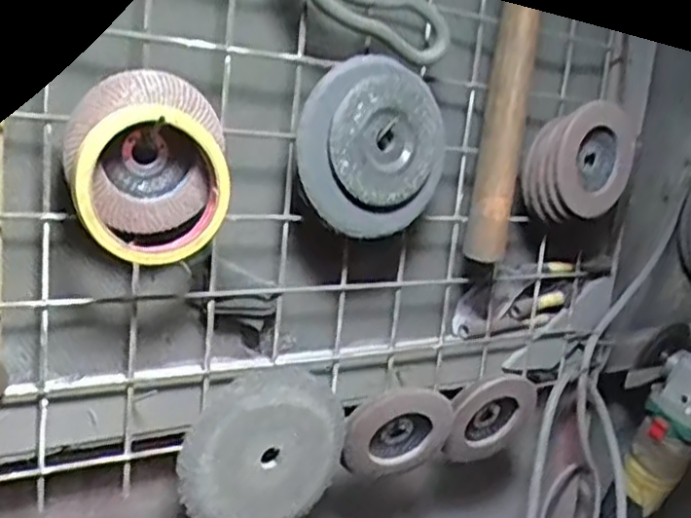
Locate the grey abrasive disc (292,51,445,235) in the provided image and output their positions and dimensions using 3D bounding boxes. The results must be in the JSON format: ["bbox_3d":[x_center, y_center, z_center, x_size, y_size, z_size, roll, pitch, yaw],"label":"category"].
[{"bbox_3d":[0.022,-0.081,0.539,0.123,0.122,0.019,-33,25,-18],"label":"grey abrasive disc"}]

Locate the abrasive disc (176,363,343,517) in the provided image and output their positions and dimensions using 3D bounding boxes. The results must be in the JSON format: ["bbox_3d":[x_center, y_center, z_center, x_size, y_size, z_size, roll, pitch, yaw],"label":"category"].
[{"bbox_3d":[-0.061,0.146,0.563,0.130,0.128,0.016,-2,14,-35],"label":"abrasive disc"}]

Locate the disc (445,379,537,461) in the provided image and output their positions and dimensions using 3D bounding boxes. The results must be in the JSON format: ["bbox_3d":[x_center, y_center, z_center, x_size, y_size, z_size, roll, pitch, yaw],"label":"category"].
[{"bbox_3d":[0.137,0.146,0.681,0.113,0.095,0.013,-2,34,-28],"label":"disc"}]

